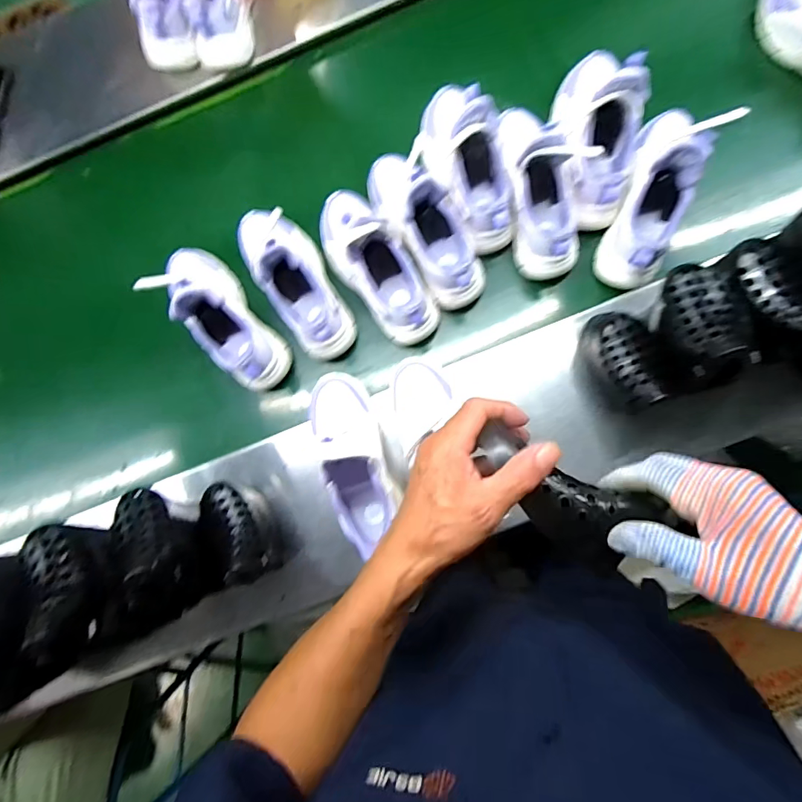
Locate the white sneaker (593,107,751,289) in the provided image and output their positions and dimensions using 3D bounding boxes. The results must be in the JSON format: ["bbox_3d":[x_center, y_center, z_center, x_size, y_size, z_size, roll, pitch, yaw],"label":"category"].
[{"bbox_3d":[0.339,-0.279,0.586,0.082,0.125,0.246,18,87,7],"label":"white sneaker"}]

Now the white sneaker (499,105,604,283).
[{"bbox_3d":[0.192,-0.296,0.607,0.095,0.121,0.232,-7,84,5],"label":"white sneaker"}]

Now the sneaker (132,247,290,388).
[{"bbox_3d":[-0.264,-0.131,0.622,0.082,0.152,0.237,-39,82,1],"label":"sneaker"}]

